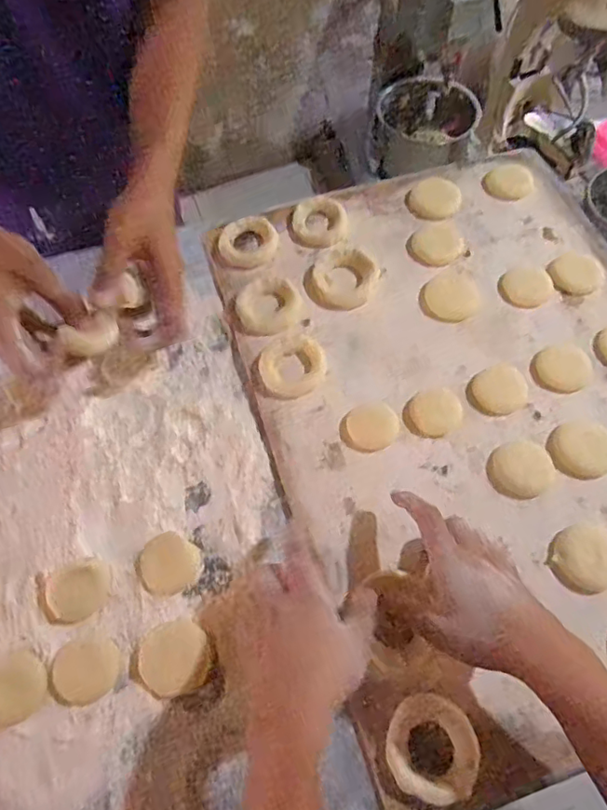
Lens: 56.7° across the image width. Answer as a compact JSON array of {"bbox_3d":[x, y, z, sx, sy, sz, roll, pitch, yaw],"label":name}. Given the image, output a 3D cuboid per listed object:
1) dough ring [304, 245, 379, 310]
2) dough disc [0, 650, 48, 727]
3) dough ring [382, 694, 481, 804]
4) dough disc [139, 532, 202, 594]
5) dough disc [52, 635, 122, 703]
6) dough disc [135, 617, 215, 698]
[{"bbox_3d":[0.043,-0.143,0.618,0.073,0.011,0.082,25,68,14],"label":"dough ring"},{"bbox_3d":[-0.236,0.229,0.456,0.056,0.005,0.051,-1,64,3],"label":"dough disc"},{"bbox_3d":[0.095,0.255,0.421,0.065,0.016,0.067,-1,64,3],"label":"dough ring"},{"bbox_3d":[-0.118,0.140,0.500,0.050,0.015,0.049,-1,64,3],"label":"dough disc"},{"bbox_3d":[-0.177,0.215,0.459,0.052,0.005,0.047,-18,64,-6],"label":"dough disc"},{"bbox_3d":[-0.106,0.209,0.466,0.057,0.005,0.056,-1,64,3],"label":"dough disc"}]

